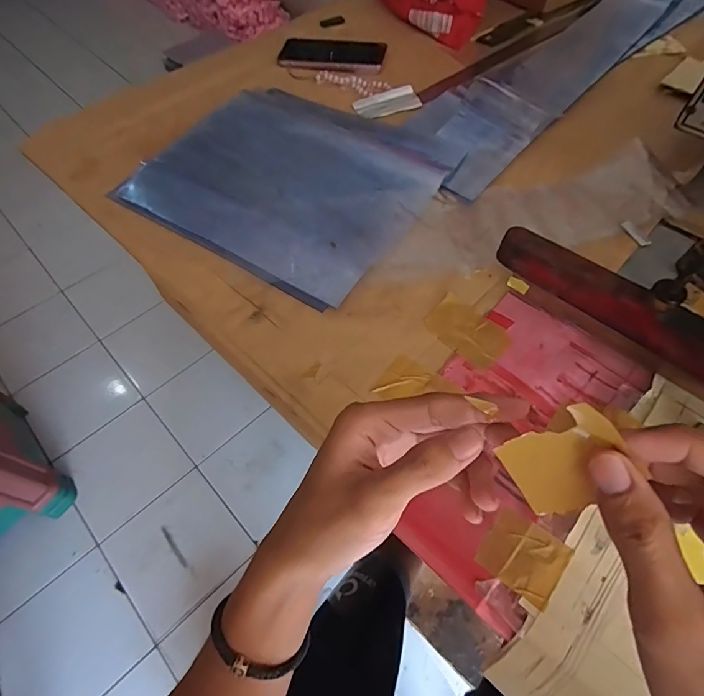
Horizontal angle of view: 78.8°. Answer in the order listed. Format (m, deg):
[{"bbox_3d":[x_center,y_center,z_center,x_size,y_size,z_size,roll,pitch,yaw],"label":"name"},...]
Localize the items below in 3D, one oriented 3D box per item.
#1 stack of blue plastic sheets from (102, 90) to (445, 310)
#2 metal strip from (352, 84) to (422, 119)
[{"bbox_3d":[-0.073,-0.207,0.503,0.312,0.020,0.274,29,65,17],"label":"stack of blue plastic sheets"},{"bbox_3d":[0.048,-0.344,0.599,0.091,0.010,0.047,-9,59,-6],"label":"metal strip"}]

